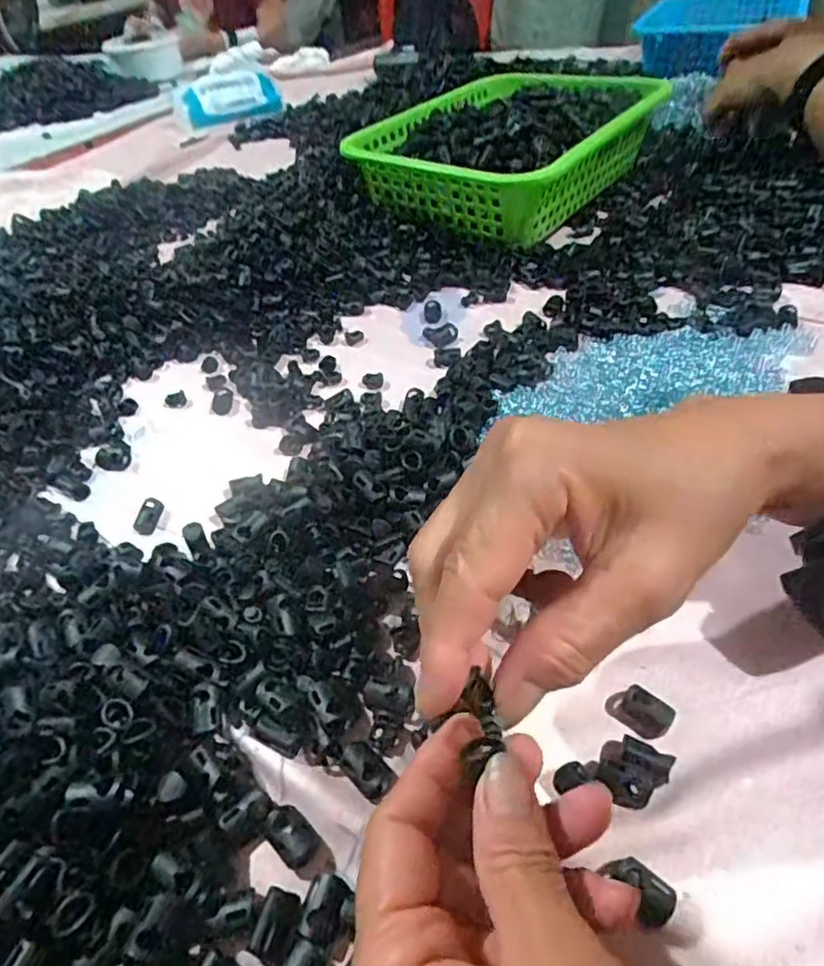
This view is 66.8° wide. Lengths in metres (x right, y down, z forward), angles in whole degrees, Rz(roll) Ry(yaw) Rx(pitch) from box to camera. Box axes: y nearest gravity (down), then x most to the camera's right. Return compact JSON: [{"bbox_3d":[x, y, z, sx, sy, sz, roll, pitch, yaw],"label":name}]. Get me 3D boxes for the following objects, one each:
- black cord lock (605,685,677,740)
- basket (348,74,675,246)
[{"bbox_3d":[0.093,0.092,0.254,0.025,0.010,0.014,22,51,27],"label":"black cord lock"},{"bbox_3d":[0.093,-0.320,0.618,0.205,0.094,0.271,28,54,31],"label":"basket"}]

